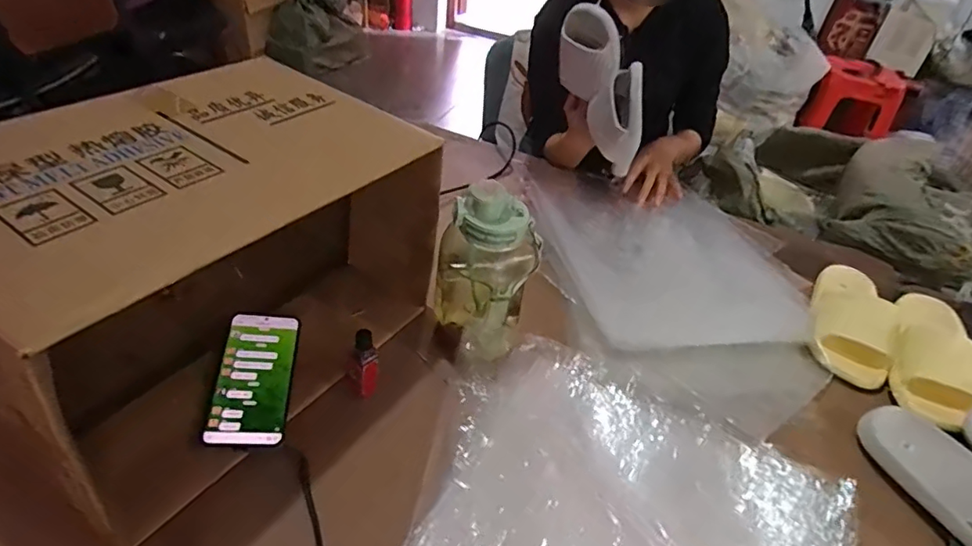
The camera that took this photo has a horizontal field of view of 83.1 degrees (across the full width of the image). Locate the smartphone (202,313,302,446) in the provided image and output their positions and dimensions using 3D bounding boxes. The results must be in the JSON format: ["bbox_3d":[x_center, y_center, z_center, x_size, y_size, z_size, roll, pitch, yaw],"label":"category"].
[{"bbox_3d":[-0.241,0.105,0.575,0.075,0.011,0.154,6,47,-14],"label":"smartphone"}]

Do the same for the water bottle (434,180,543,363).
[{"bbox_3d":[-0.002,0.009,0.609,0.107,0.207,0.088,9,40,2],"label":"water bottle"}]

